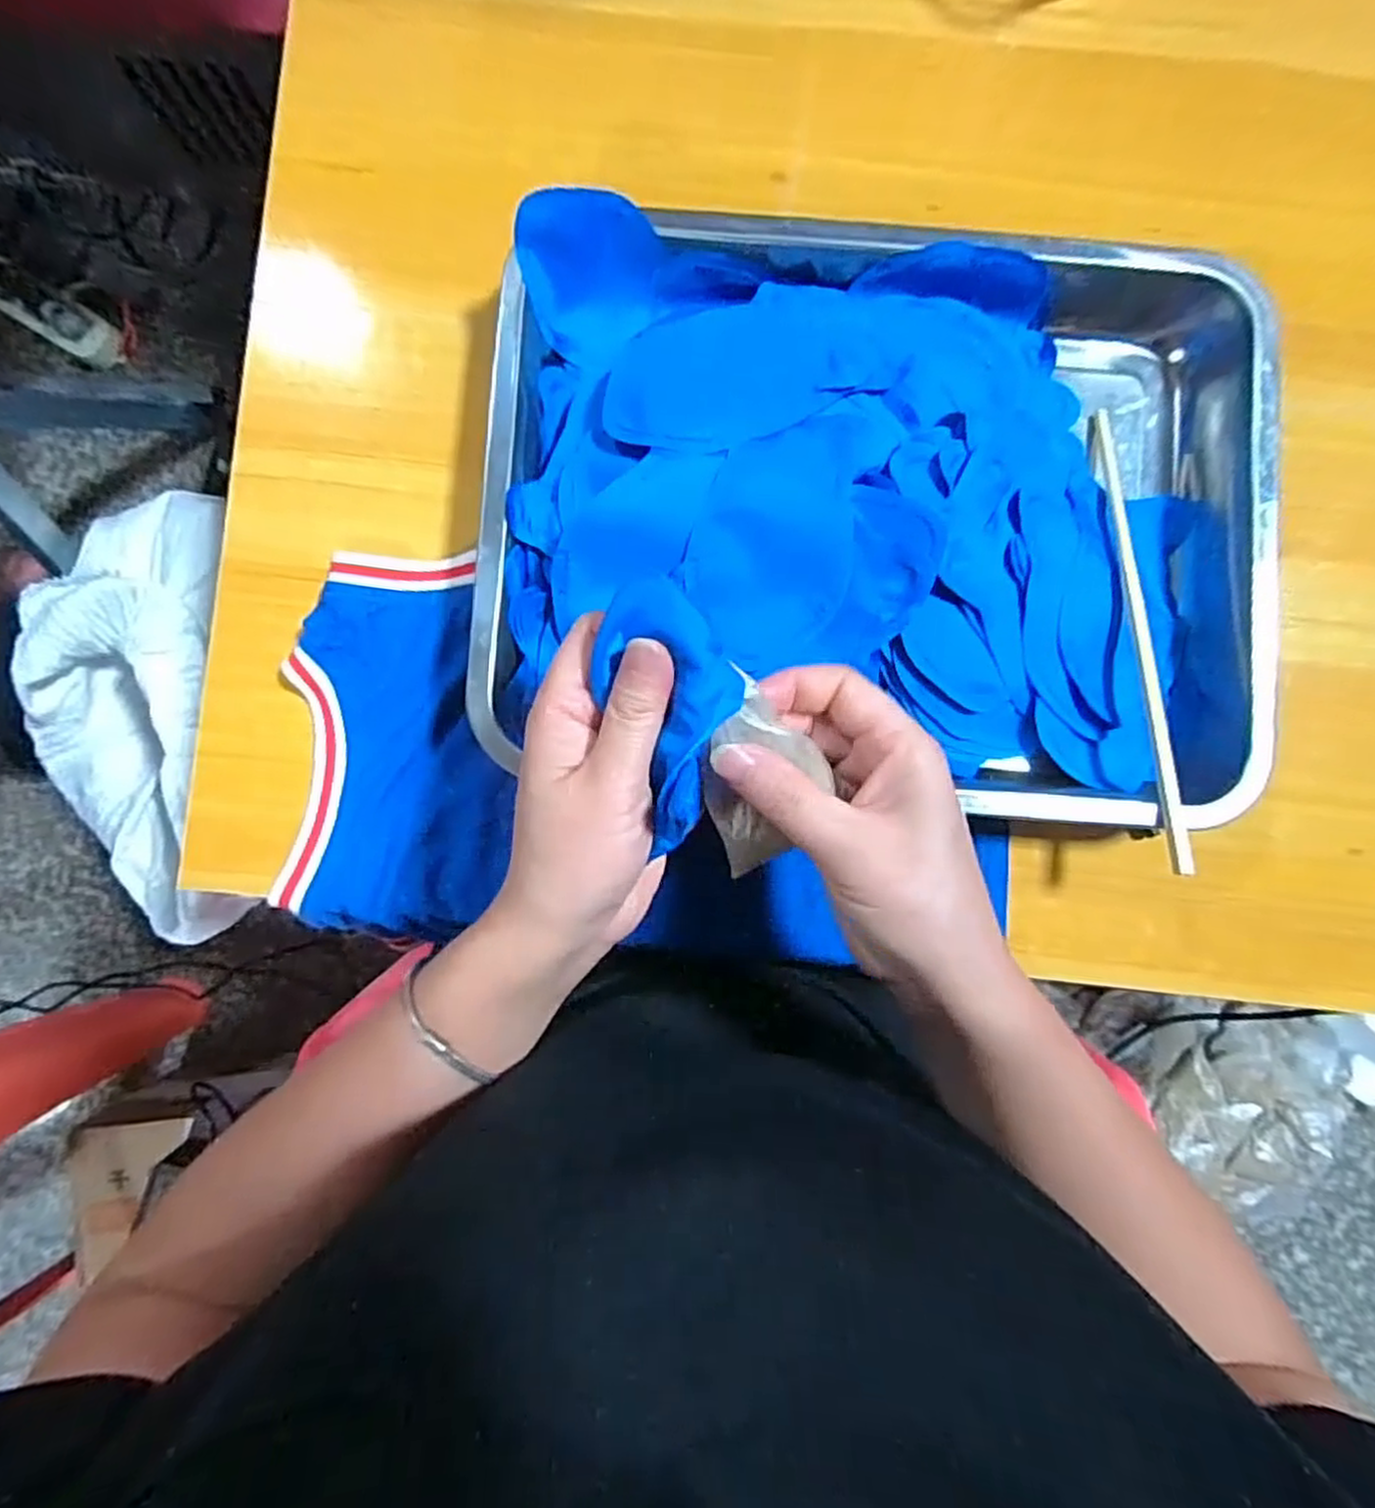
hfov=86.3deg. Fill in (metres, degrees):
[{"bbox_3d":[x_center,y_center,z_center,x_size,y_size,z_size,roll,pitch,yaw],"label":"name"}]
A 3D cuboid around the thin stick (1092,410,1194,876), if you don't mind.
[{"bbox_3d":[0.205,-0.060,0.333,0.006,0.008,0.223,1,73,-2],"label":"thin stick"}]

